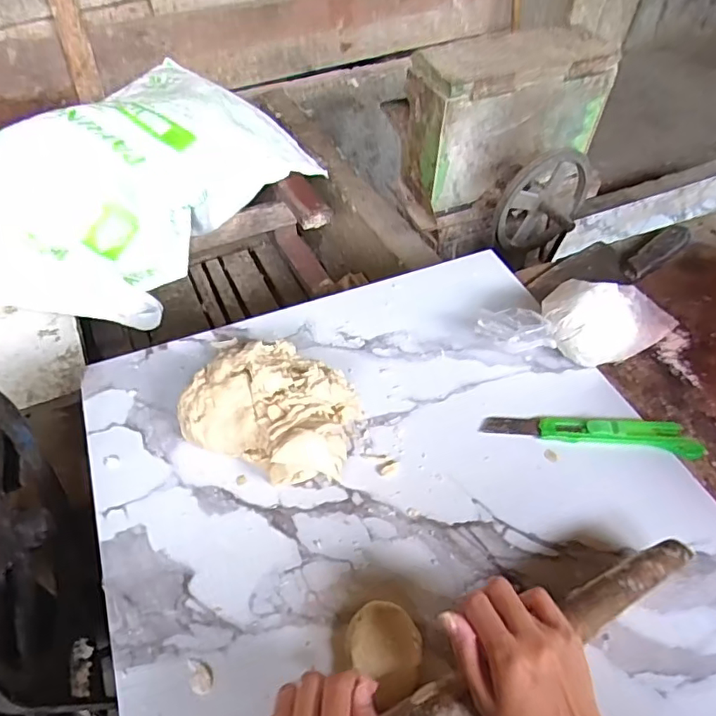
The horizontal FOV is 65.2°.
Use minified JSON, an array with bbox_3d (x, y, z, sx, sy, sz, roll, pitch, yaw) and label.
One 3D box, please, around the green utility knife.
[{"bbox_3d":[0.219,0.069,0.519,0.198,0.016,0.033,3,50,3],"label":"green utility knife"}]

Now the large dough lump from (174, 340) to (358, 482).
[{"bbox_3d":[-0.073,0.043,0.514,0.157,0.057,0.127,20,53,16],"label":"large dough lump"}]

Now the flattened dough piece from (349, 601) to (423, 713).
[{"bbox_3d":[0.021,0.211,0.403,0.050,0.017,0.065,-13,51,-11],"label":"flattened dough piece"}]

